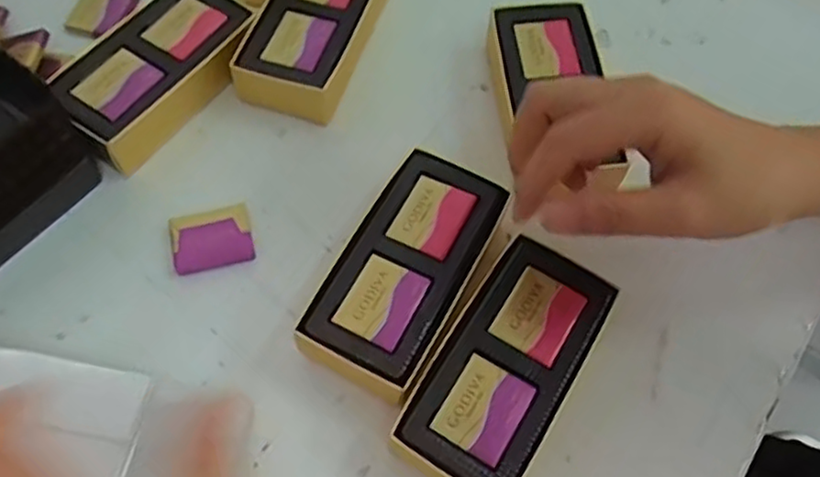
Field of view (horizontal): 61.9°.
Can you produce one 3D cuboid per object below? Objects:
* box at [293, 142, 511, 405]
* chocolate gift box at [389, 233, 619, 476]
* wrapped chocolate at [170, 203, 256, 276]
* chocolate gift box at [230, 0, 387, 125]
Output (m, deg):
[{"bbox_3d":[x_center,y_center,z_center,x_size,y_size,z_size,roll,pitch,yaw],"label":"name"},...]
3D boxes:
[{"bbox_3d":[-0.002,0.018,0.332,0.057,0.034,0.119,27,65,10],"label":"box"},{"bbox_3d":[0.041,0.060,0.309,0.056,0.032,0.114,31,66,12],"label":"chocolate gift box"},{"bbox_3d":[-0.102,0.000,0.351,0.039,0.007,0.032,-13,65,-10],"label":"wrapped chocolate"},{"bbox_3d":[-0.054,-0.125,0.402,0.062,0.029,0.120,17,64,5],"label":"chocolate gift box"}]

